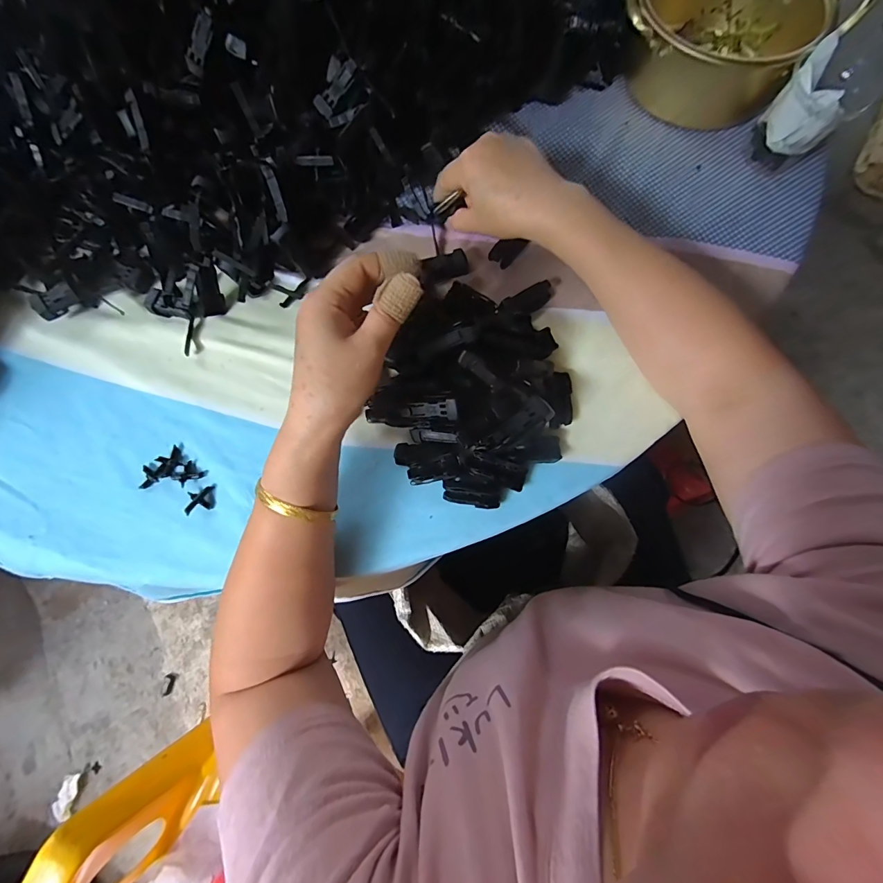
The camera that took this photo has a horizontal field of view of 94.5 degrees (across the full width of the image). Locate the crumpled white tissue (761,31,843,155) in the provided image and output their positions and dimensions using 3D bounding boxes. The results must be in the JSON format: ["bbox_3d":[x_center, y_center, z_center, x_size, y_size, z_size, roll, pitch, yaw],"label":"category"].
[{"bbox_3d":[0.318,-0.291,0.353,0.052,0.064,0.042,37,80,8],"label":"crumpled white tissue"}]

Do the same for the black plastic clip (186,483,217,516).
[{"bbox_3d":[-0.197,0.047,0.335,0.021,0.009,0.020,-15,78,-4],"label":"black plastic clip"}]

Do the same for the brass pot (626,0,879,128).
[{"bbox_3d":[0.268,-0.396,0.390,0.169,0.083,0.179,-38,80,-8],"label":"brass pot"}]

